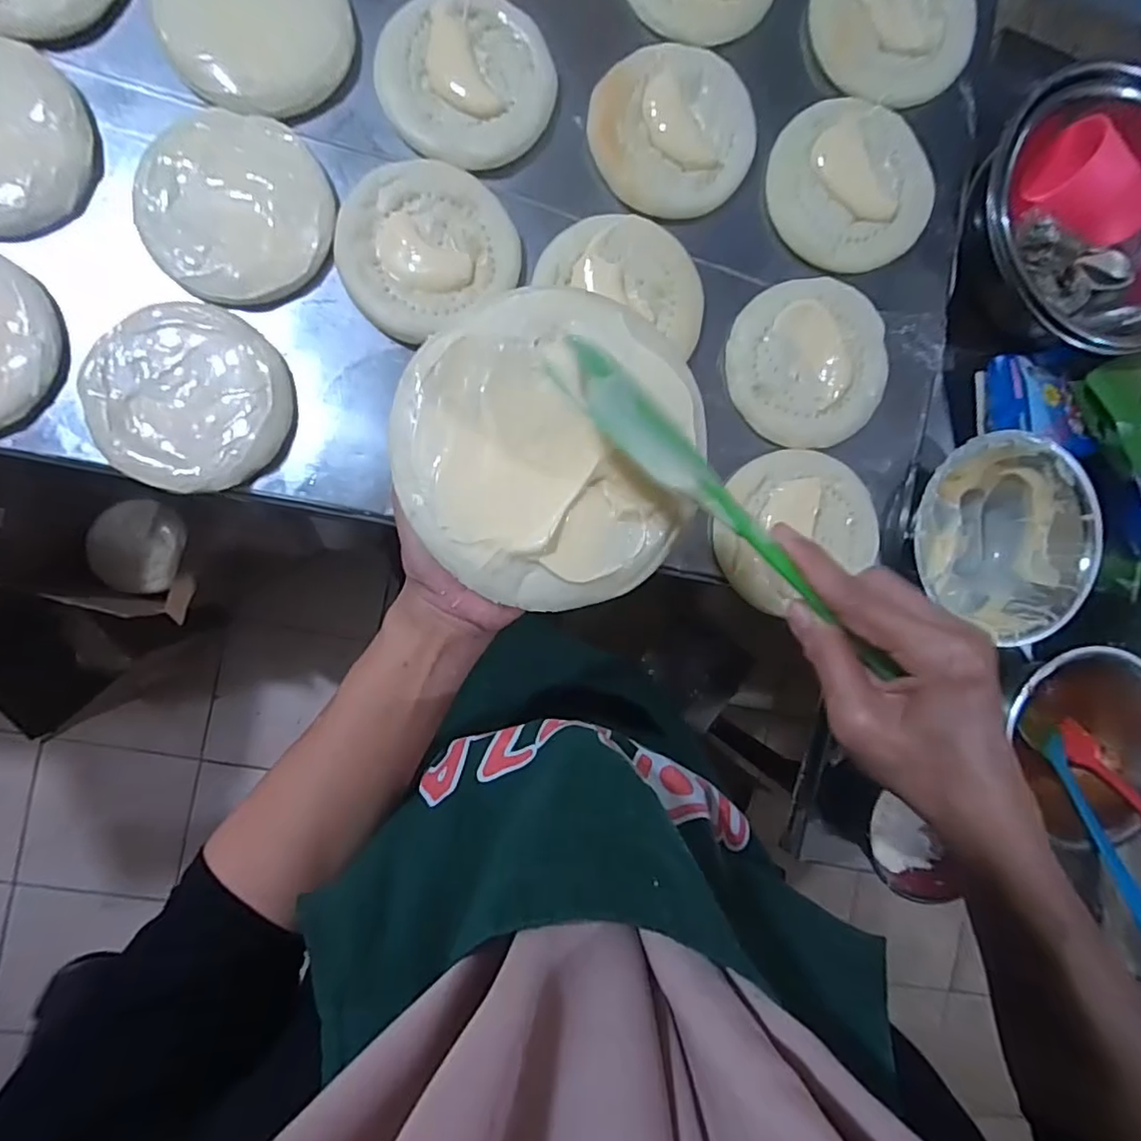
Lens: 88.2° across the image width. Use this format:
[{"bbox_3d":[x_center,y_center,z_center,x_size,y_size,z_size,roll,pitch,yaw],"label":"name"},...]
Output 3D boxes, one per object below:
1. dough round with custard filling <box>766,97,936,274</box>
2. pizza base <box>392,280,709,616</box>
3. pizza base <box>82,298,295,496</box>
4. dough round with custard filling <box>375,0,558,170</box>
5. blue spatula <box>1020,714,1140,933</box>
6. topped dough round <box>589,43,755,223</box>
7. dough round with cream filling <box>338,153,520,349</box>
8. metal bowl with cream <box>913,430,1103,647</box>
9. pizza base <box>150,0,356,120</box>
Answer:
[{"bbox_3d":[0.254,-0.347,0.529,0.141,0.022,0.145,0,91,-6],"label":"dough round with custard filling"},{"bbox_3d":[-0.007,-0.057,0.274,0.142,0.016,0.141,0,91,-6],"label":"pizza base"},{"bbox_3d":[-0.303,-0.139,0.468,0.146,0.013,0.142,0,91,-6],"label":"pizza base"},{"bbox_3d":[-0.087,-0.419,0.496,0.142,0.011,0.140,0,91,-6],"label":"dough round with custard filling"},{"bbox_3d":[0.511,0.253,0.570,0.038,0.023,0.227,-8,61,-6],"label":"blue spatula"},{"bbox_3d":[0.092,-0.385,0.515,0.140,0.009,0.133,-22,94,-5],"label":"topped dough round"},{"bbox_3d":[-0.123,-0.274,0.494,0.142,0.009,0.131,0,91,-6],"label":"dough round with cream filling"},{"bbox_3d":[0.405,-0.035,0.585,0.189,0.094,0.171,30,88,-6],"label":"metal bowl with cream"},{"bbox_3d":[-0.250,-0.439,0.464,0.140,0.014,0.136,0,91,-6],"label":"pizza base"}]

